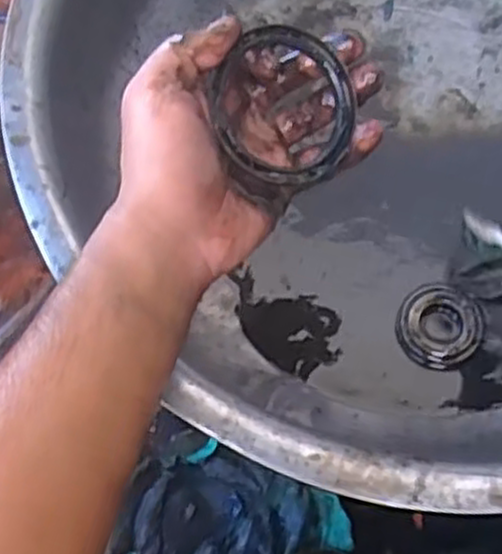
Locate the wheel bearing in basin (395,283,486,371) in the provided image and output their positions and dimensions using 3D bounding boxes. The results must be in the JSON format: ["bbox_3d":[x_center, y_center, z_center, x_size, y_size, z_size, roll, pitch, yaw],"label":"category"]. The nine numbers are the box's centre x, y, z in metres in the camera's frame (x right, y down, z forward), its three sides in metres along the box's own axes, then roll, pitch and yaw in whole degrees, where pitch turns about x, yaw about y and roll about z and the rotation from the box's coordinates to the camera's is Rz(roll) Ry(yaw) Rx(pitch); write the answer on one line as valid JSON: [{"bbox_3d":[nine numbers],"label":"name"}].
[{"bbox_3d":[0.132,0.034,0.544,0.058,0.010,0.059,-1,66,2],"label":"wheel bearing in basin"}]

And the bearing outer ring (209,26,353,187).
[{"bbox_3d":[0.014,-0.086,0.400,0.073,0.018,0.078,1,86,-21],"label":"bearing outer ring"}]

